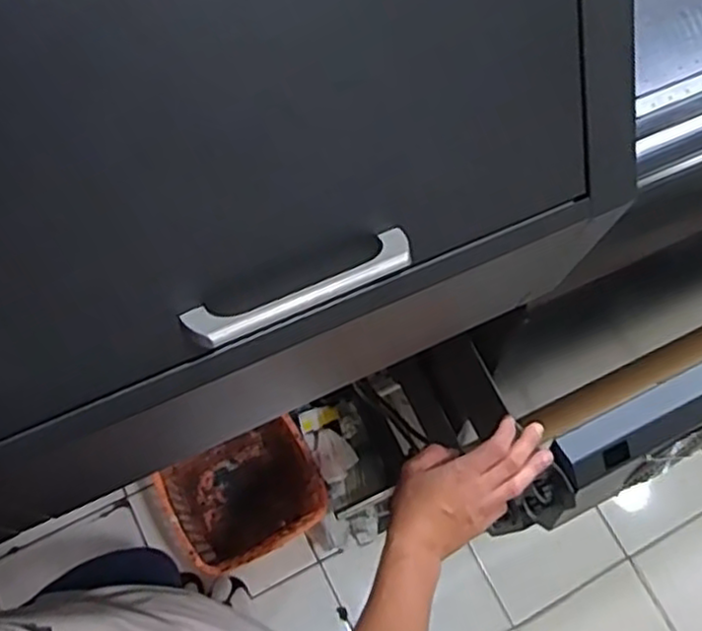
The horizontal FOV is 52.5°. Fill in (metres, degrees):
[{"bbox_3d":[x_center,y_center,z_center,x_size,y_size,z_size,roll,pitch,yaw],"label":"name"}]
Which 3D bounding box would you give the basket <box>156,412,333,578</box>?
[{"bbox_3d":[-0.225,0.357,1.432,0.291,0.307,0.270,-23,73,-14],"label":"basket"}]

